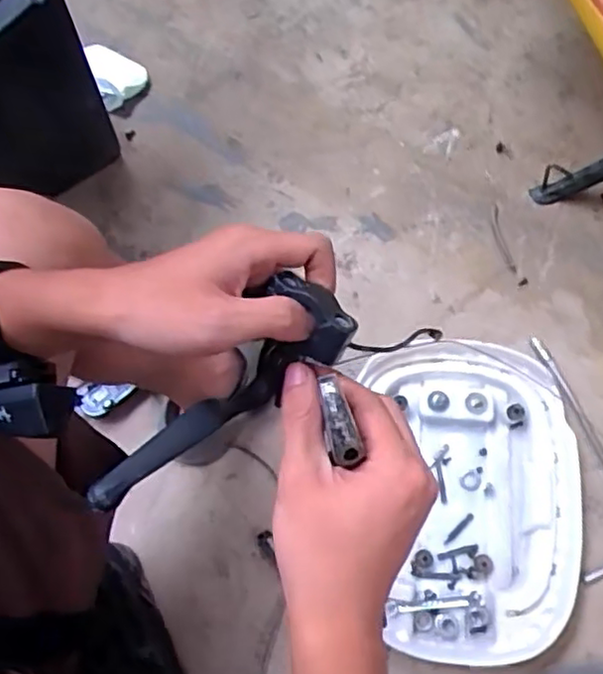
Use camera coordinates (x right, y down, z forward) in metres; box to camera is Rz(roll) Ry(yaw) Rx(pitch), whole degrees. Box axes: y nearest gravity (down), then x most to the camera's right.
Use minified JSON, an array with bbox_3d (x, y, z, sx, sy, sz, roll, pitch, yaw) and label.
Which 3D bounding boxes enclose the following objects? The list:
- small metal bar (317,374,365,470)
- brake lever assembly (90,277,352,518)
[{"bbox_3d":[0.016,0.038,0.309,0.011,0.008,0.039,-19,83,-4],"label":"small metal bar"},{"bbox_3d":[-0.040,0.033,0.336,0.149,0.050,0.048,-41,74,-21],"label":"brake lever assembly"}]

